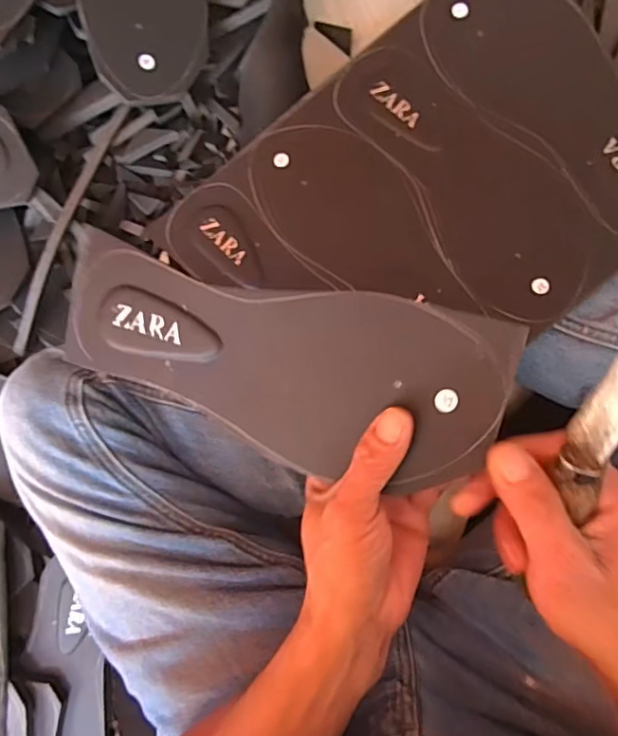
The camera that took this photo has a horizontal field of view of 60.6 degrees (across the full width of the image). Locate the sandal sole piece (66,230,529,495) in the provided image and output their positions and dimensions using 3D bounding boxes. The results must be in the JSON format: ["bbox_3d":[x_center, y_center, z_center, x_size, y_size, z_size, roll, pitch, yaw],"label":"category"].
[{"bbox_3d":[-0.025,-0.003,0.291,0.250,0.007,0.095,15,100,17],"label":"sandal sole piece"}]

